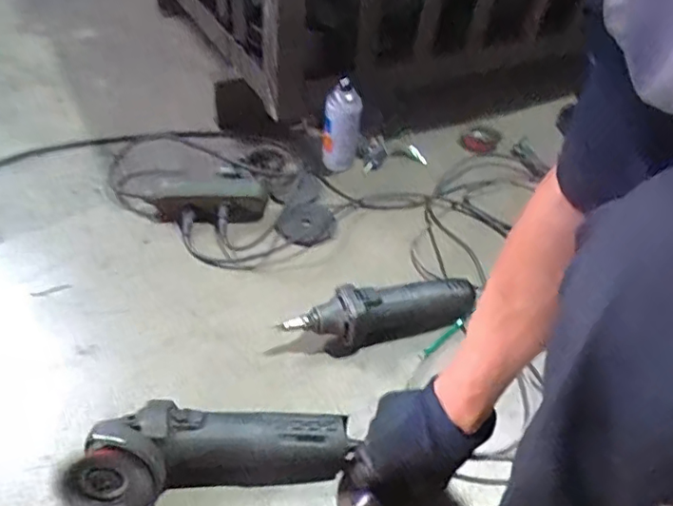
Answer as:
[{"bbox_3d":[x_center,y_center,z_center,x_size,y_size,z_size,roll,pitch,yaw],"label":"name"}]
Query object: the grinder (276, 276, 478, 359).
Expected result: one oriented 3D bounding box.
[{"bbox_3d":[0.059,0.077,0.778,0.254,0.071,0.065,-12,46,-17],"label":"grinder"}]

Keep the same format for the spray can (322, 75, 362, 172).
[{"bbox_3d":[0.007,-0.222,1.002,0.064,0.157,0.058,7,43,2],"label":"spray can"}]

